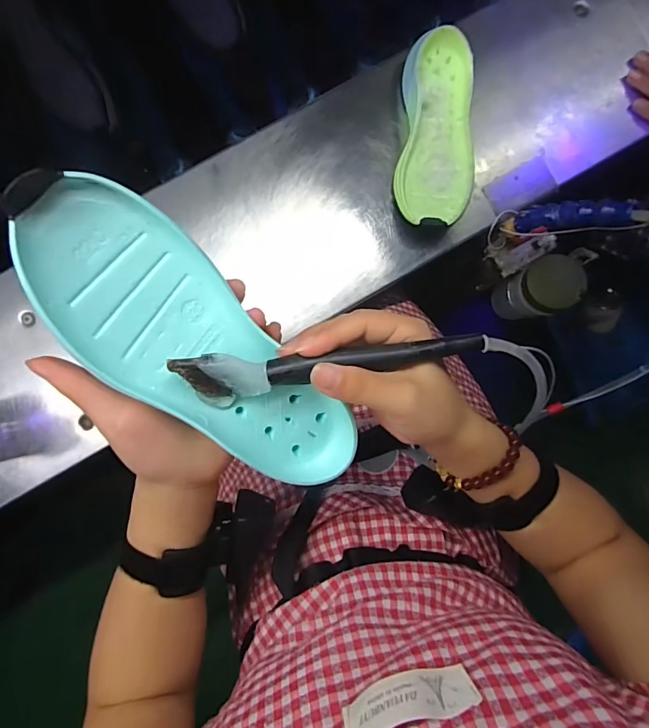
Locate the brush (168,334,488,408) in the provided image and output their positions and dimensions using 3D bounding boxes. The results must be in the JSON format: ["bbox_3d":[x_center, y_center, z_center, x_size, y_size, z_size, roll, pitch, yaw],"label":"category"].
[{"bbox_3d":[0.005,0.002,0.243,0.169,0.029,0.028,-7,92,-1],"label":"brush"}]

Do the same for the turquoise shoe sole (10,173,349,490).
[{"bbox_3d":[-0.069,-0.002,0.242,0.079,0.028,0.206,-46,111,-2],"label":"turquoise shoe sole"}]

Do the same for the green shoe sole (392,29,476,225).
[{"bbox_3d":[0.132,-0.268,0.503,0.086,0.043,0.211,4,91,-4],"label":"green shoe sole"}]

